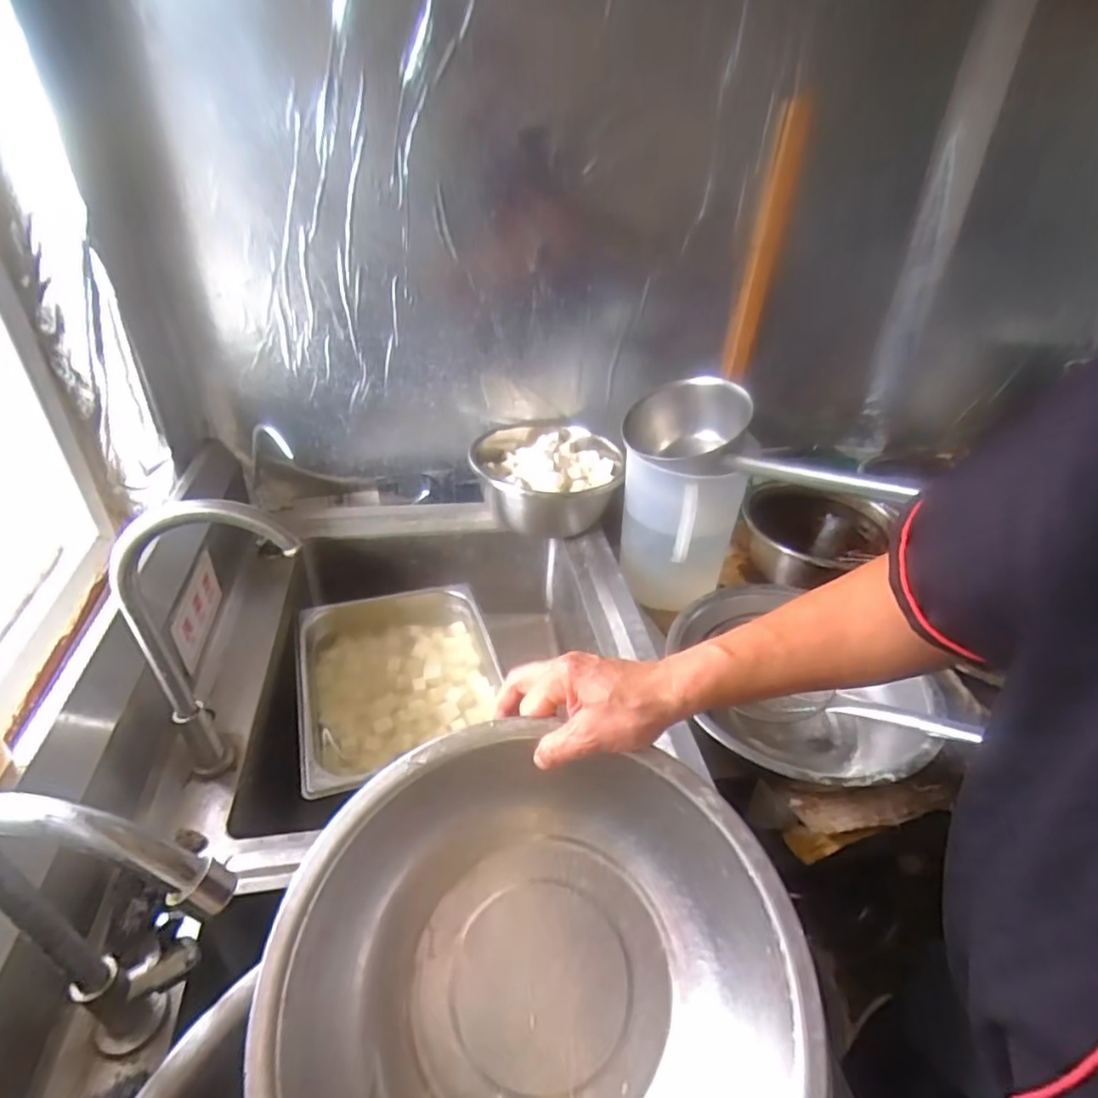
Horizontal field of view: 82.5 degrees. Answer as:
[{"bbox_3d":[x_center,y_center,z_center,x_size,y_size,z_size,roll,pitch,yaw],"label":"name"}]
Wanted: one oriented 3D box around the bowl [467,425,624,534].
[{"bbox_3d":[-0.005,-0.113,1.053,0.242,0.106,0.256,2,35,-1],"label":"bowl"}]

